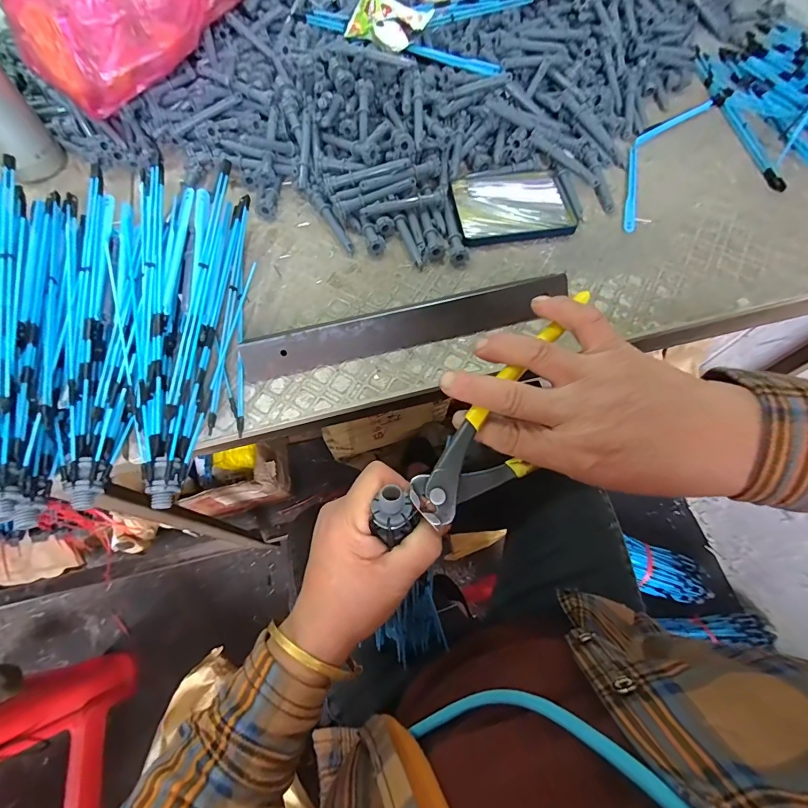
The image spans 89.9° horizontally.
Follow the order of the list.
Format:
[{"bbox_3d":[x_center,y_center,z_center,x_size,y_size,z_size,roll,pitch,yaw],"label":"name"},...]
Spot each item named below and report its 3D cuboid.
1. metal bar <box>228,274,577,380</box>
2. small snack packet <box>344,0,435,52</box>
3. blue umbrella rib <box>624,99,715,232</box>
[{"bbox_3d":[0.005,-0.075,0.387,0.311,0.027,0.028,-13,67,-6],"label":"metal bar"},{"bbox_3d":[-0.020,-0.466,0.499,0.089,0.031,0.070,23,68,9],"label":"small snack packet"},{"bbox_3d":[0.310,-0.311,0.499,0.054,0.007,0.271,32,70,13],"label":"blue umbrella rib"}]

